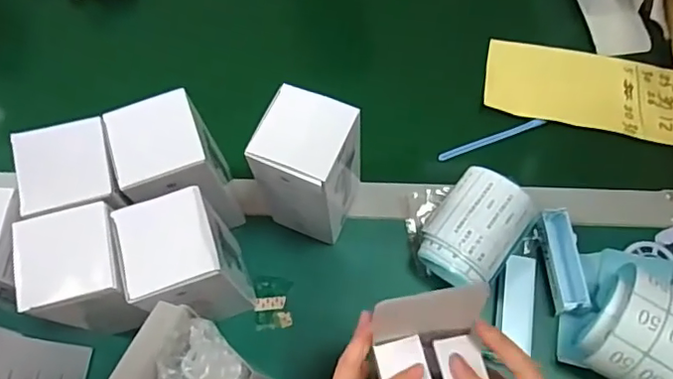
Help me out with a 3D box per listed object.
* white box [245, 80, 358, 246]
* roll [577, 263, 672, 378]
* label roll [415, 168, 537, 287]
[{"bbox_3d":[-0.026,-0.014,0.519,0.078,0.155,0.083,23,70,10],"label":"white box"},{"bbox_3d":[0.282,0.137,0.504,0.107,0.081,0.097,32,72,13],"label":"roll"},{"bbox_3d":[0.131,0.041,0.542,0.079,0.068,0.101,36,73,14],"label":"label roll"}]

